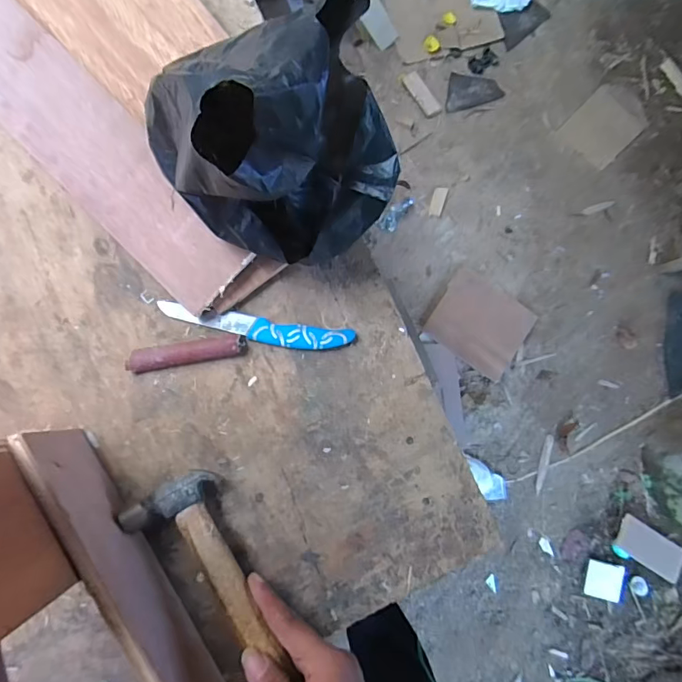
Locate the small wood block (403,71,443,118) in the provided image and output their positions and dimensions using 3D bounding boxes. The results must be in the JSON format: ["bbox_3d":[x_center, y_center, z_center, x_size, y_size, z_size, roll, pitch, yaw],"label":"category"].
[{"bbox_3d":[0.239,-0.724,1.375,0.052,0.013,0.152,-28,82,-8],"label":"small wood block"}]

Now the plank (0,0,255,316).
[{"bbox_3d":[-0.258,-0.211,0.427,0.442,0.010,0.093,44,88,2],"label":"plank"}]

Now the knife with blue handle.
[{"bbox_3d":[-0.079,-0.011,0.445,0.183,0.012,0.025,9,83,-4],"label":"knife with blue handle"}]

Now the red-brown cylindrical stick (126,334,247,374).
[{"bbox_3d":[-0.141,0.010,0.432,0.104,0.016,0.021,-10,84,-6],"label":"red-brown cylindrical stick"}]

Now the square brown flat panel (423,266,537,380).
[{"bbox_3d":[0.386,-0.046,1.284,0.247,0.015,0.219,32,79,3],"label":"square brown flat panel"}]

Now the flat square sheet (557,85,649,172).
[{"bbox_3d":[0.781,-0.638,1.392,0.176,0.008,0.254,45,75,7],"label":"flat square sheet"}]

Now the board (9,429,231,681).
[{"bbox_3d":[-0.114,0.259,0.355,0.016,0.101,0.432,-31,87,-8],"label":"board"}]

